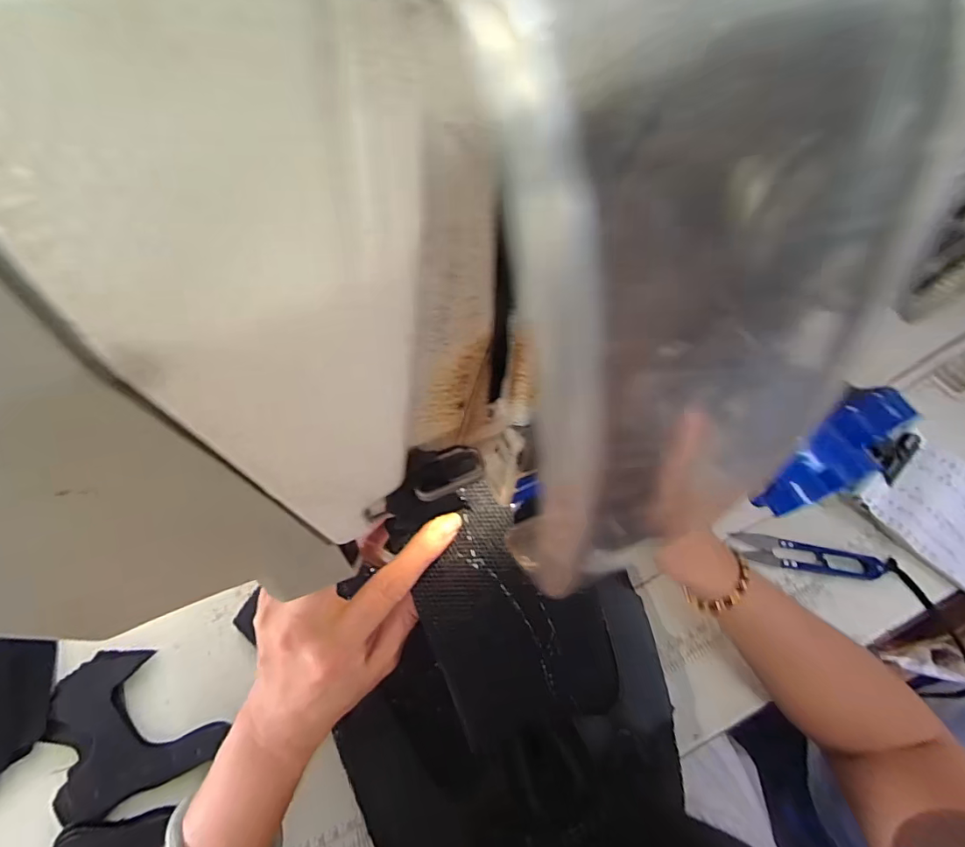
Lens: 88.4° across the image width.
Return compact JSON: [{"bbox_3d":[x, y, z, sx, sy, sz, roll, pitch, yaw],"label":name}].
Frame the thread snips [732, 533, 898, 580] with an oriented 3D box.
[{"bbox_3d":[0.286,0.117,0.429,0.128,0.009,0.026,10,60,9],"label":"thread snips"}]

